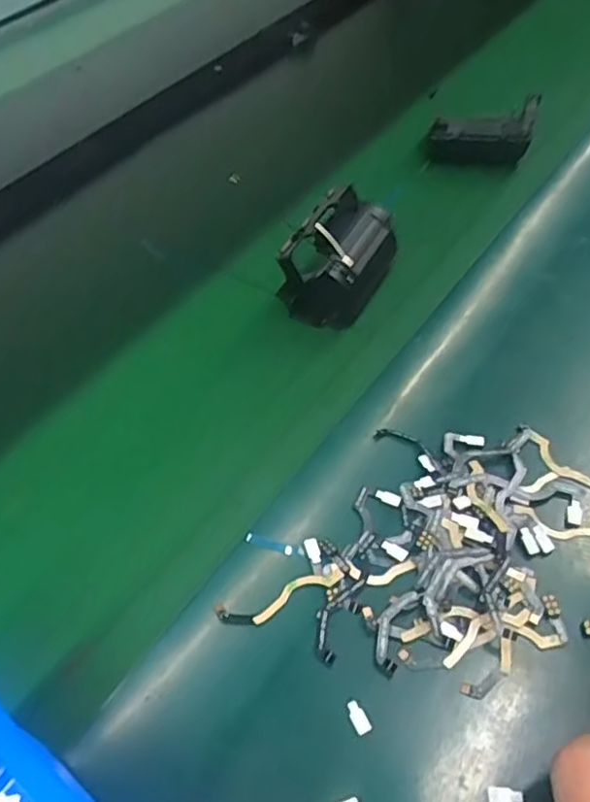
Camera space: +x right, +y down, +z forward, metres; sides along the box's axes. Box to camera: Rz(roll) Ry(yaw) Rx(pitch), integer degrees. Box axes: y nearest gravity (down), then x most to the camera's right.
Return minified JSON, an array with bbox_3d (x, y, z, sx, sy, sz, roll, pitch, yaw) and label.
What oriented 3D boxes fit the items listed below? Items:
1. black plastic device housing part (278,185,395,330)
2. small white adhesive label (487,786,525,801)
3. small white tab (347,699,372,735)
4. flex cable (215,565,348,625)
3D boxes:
[{"bbox_3d":[0.027,-0.077,0.349,0.047,0.047,0.069,20,54,21],"label":"black plastic device housing part"},{"bbox_3d":[0.067,0.124,0.200,0.011,0.004,0.005,2,50,7],"label":"small white adhesive label"},{"bbox_3d":[0.022,0.108,0.217,0.005,0.004,0.011,-25,52,-16],"label":"small white tab"},{"bbox_3d":[-0.005,0.075,0.242,0.051,0.004,0.011,-15,50,-8],"label":"flex cable"}]

